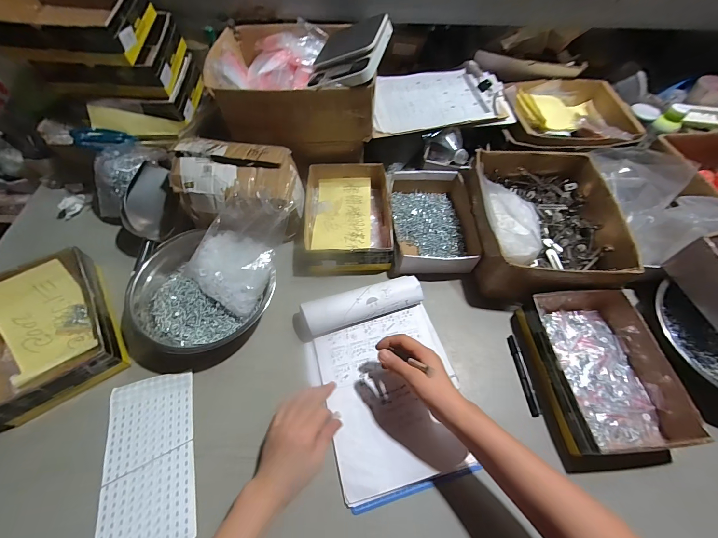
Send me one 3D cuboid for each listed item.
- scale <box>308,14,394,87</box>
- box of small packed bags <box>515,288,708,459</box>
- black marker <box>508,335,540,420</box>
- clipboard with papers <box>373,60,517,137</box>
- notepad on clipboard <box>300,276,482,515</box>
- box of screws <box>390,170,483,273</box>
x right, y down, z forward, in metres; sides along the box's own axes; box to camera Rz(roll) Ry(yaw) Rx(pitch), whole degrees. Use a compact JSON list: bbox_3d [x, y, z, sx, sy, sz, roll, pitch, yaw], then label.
[{"bbox_3d":[-0.021,-0.418,0.620,0.146,0.035,0.178,1,62,26],"label":"scale"},{"bbox_3d":[0.407,0.164,0.539,0.202,0.071,0.256,-4,58,-4],"label":"box of small packed bags"},{"bbox_3d":[0.286,0.183,0.550,0.011,0.014,0.136,-3,58,-3],"label":"black marker"},{"bbox_3d":[0.196,-0.435,0.792,0.357,0.036,0.233,-8,58,-6],"label":"clipboard with papers"},{"bbox_3d":[0.051,0.177,0.522,0.228,0.060,0.318,-14,59,-10],"label":"notepad on clipboard"},{"bbox_3d":[0.160,-0.110,0.705,0.172,0.060,0.269,-2,58,-3],"label":"box of screws"}]

